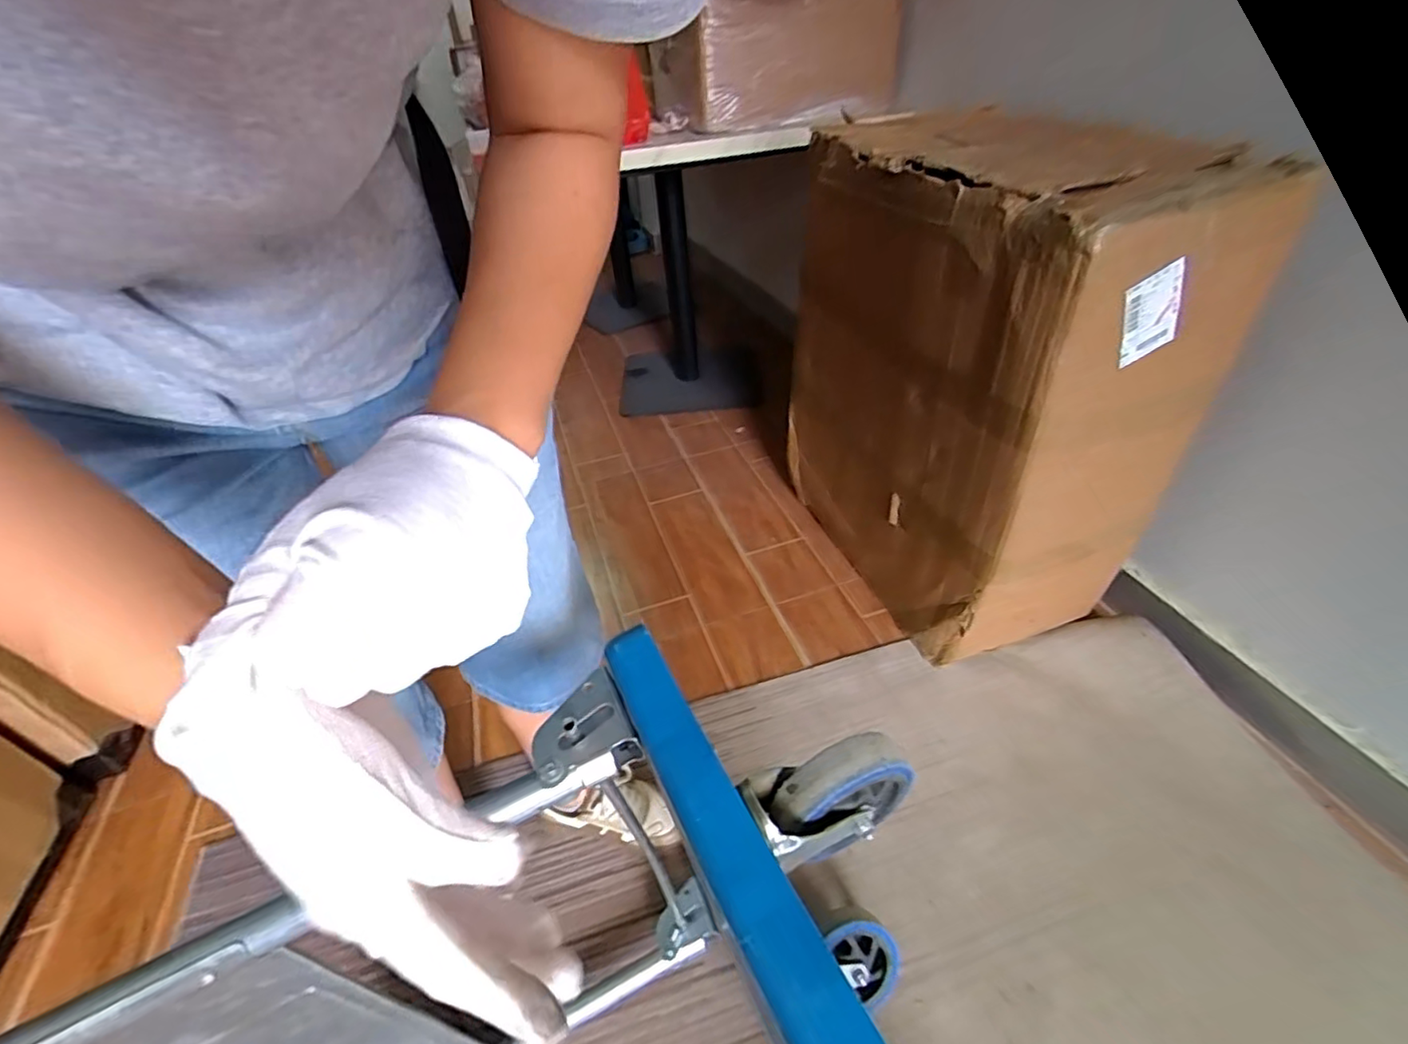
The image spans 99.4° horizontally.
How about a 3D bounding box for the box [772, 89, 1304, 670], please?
[{"bbox_3d":[0.414,-0.221,1.016,0.327,0.699,0.646,-22,43,-12],"label":"box"}]

